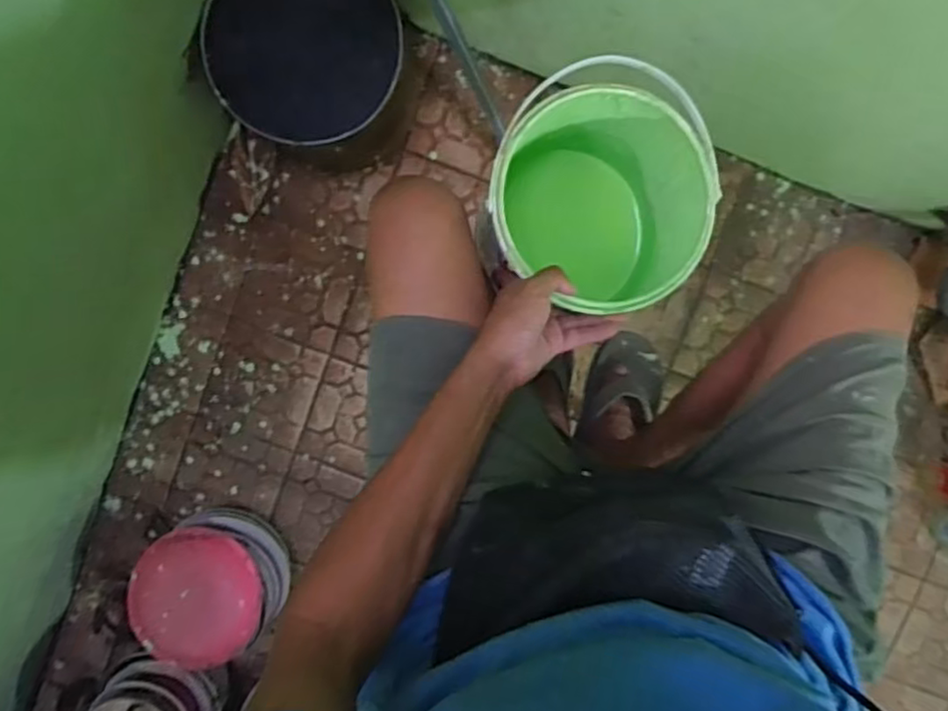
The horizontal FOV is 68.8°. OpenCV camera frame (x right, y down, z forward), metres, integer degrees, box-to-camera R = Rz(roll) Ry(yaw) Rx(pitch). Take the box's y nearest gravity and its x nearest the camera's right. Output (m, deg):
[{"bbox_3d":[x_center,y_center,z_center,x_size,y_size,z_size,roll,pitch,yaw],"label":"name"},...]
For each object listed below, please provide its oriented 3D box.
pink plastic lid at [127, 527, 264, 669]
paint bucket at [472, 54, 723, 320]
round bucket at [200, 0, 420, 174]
[{"bbox_3d":[-0.474,0.416,1.179,0.214,0.042,0.232,0,96,1],"label":"pink plastic lid"},{"bbox_3d":[0.113,-0.146,0.650,0.182,0.201,0.189,0,96,1],"label":"paint bucket"},{"bbox_3d":[-0.252,-0.481,1.145,0.286,0.237,0.286,0,96,1],"label":"round bucket"}]

